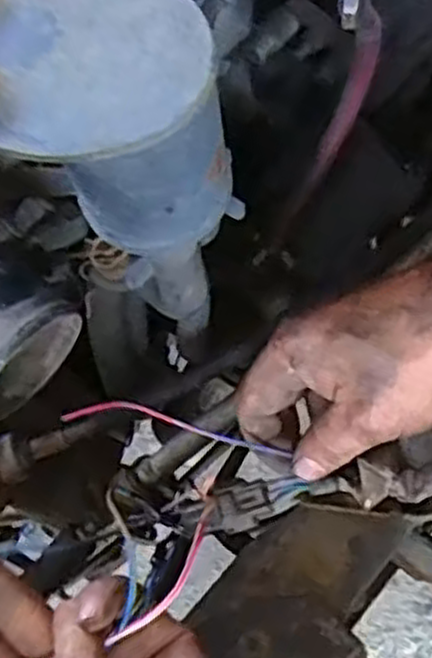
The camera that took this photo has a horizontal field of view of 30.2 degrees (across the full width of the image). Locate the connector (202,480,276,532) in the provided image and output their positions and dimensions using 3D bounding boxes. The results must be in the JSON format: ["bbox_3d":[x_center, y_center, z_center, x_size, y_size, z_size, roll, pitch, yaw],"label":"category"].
[{"bbox_3d":[0.010,0.092,0.417,0.037,0.011,0.023,-19,73,-6],"label":"connector"}]

